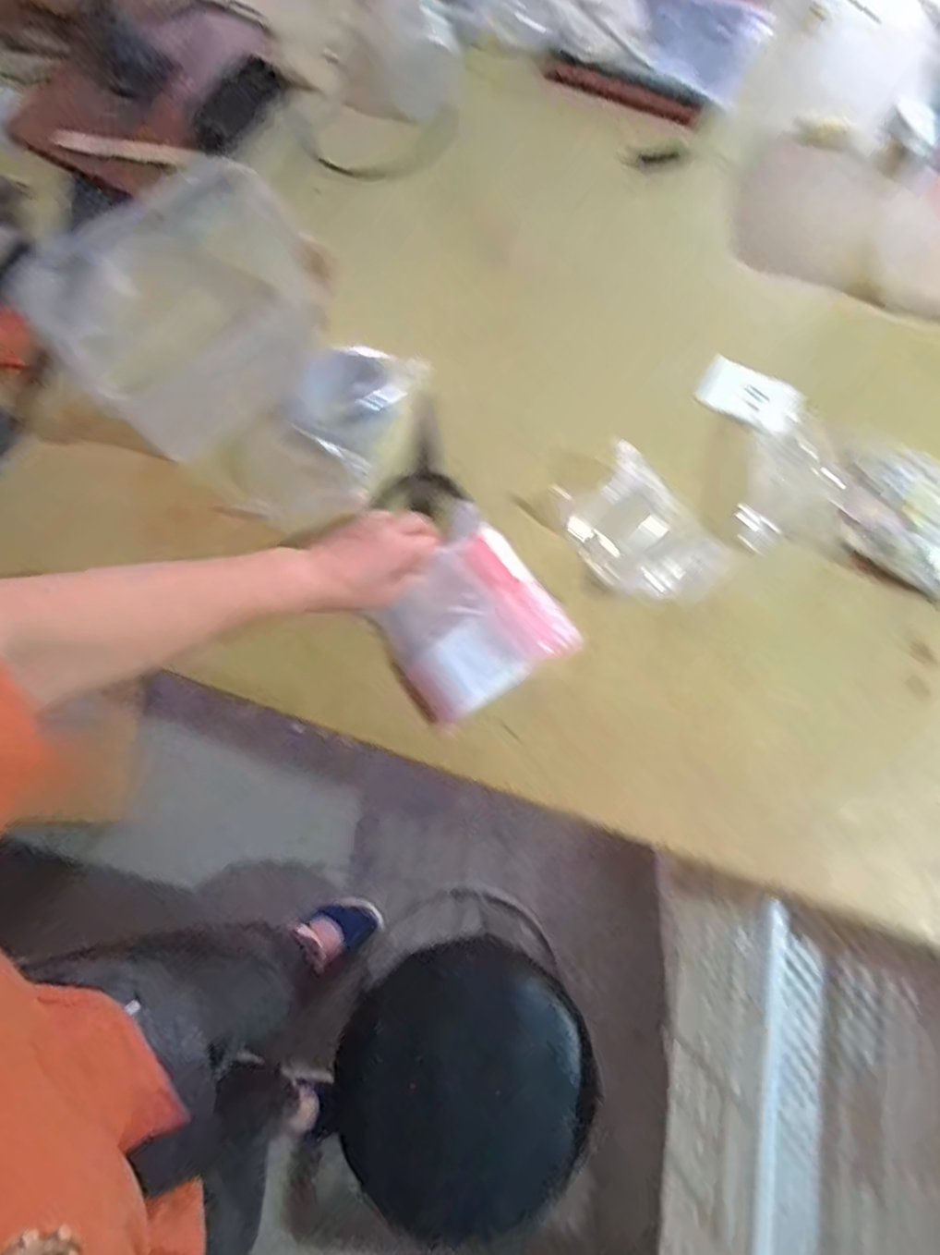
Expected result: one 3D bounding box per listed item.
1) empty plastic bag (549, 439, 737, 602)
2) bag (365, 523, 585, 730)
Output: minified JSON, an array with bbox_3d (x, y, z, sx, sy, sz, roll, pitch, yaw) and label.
[{"bbox_3d":[0.169,-0.093,0.672,0.171,0.053,0.108,43,79,11],"label":"empty plastic bag"},{"bbox_3d":[0.000,-0.003,0.616,0.149,0.032,0.138,-30,77,-8],"label":"bag"}]

